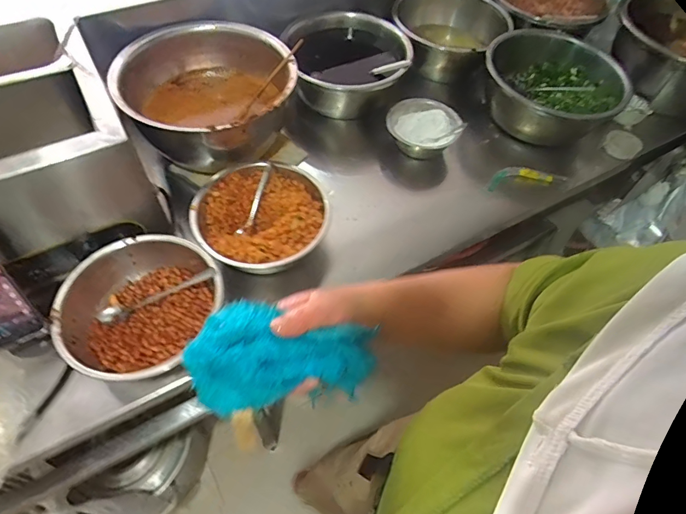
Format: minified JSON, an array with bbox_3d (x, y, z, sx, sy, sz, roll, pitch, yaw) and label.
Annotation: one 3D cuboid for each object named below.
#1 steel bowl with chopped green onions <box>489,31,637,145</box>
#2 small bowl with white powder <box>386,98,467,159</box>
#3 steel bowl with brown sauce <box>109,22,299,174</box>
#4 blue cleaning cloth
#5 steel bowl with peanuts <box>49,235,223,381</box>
[{"bbox_3d":[0.424,-0.349,0.889,0.269,0.138,0.250,14,58,5],"label":"steel bowl with chopped green onions"},{"bbox_3d":[0.161,-0.259,0.859,0.145,0.066,0.118,21,58,9],"label":"small bowl with white powder"},{"bbox_3d":[-0.240,-0.293,0.791,0.299,0.137,0.286,2,57,-3],"label":"steel bowl with brown sauce"},{"bbox_3d":[-0.047,0.081,0.351,0.150,0.050,0.073,7,55,-26],"label":"blue cleaning cloth"},{"bbox_3d":[-0.294,0.067,0.618,0.201,0.085,0.209,2,57,-3],"label":"steel bowl with peanuts"}]

